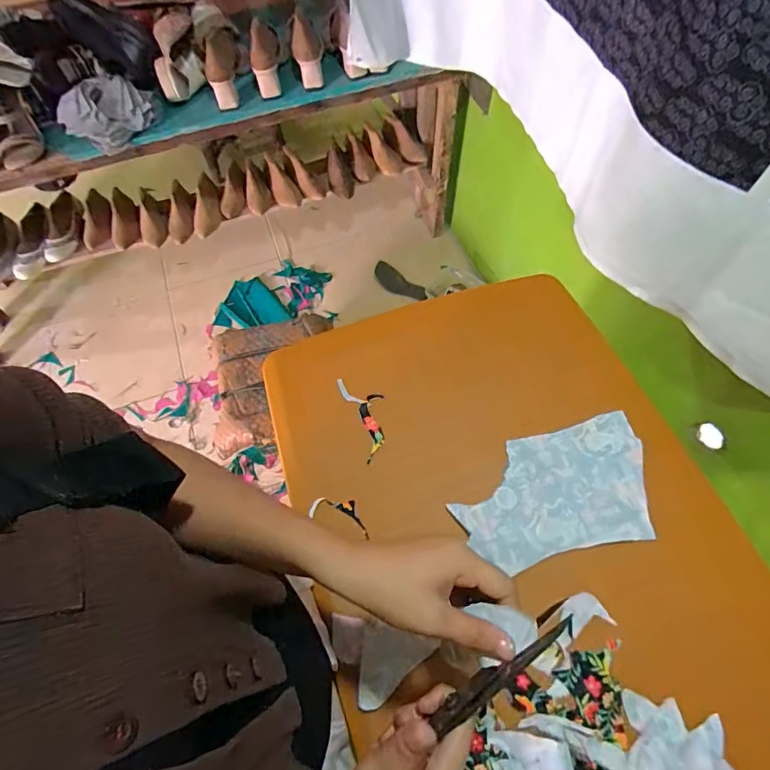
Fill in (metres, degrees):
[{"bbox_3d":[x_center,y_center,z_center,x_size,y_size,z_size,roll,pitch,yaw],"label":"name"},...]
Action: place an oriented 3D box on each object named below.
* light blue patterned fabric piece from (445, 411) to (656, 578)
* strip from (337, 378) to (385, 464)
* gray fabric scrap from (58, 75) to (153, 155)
[{"bbox_3d":[0.208,0.130,0.567,0.242,0.009,0.147,-13,64,-4],"label":"light blue patterned fabric piece"},{"bbox_3d":[-0.021,0.040,0.611,0.049,0.005,0.117,-17,69,-14],"label":"strip"},{"bbox_3d":[-0.612,-0.597,1.023,0.182,0.071,0.147,-41,69,-16],"label":"gray fabric scrap"}]

